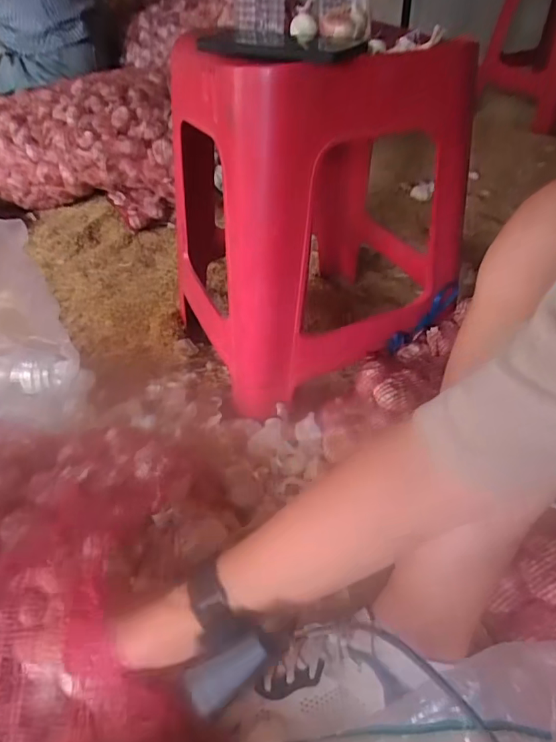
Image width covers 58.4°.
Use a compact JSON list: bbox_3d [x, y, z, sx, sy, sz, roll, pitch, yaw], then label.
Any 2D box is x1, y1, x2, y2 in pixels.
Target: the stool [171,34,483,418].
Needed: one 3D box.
[{"bbox_3d":[0.043,-0.220,0.703,0.325,0.402,0.325,-19,45,-18],"label":"stool"}]

